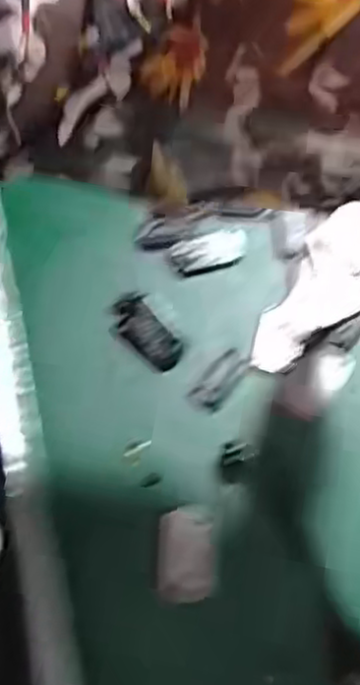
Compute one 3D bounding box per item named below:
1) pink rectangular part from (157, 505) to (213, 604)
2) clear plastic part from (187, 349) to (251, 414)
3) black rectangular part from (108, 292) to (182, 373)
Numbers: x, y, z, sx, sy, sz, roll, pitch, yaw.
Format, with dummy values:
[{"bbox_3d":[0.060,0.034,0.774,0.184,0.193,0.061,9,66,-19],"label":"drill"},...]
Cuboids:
[{"bbox_3d":[0.003,0.122,0.414,0.032,0.008,0.052,2,61,0],"label":"pink rectangular part"},{"bbox_3d":[0.027,0.024,0.471,0.021,0.005,0.047,37,66,17],"label":"clear plastic part"},{"bbox_3d":[-0.022,-0.007,0.482,0.027,0.013,0.056,-35,67,-19],"label":"black rectangular part"}]

